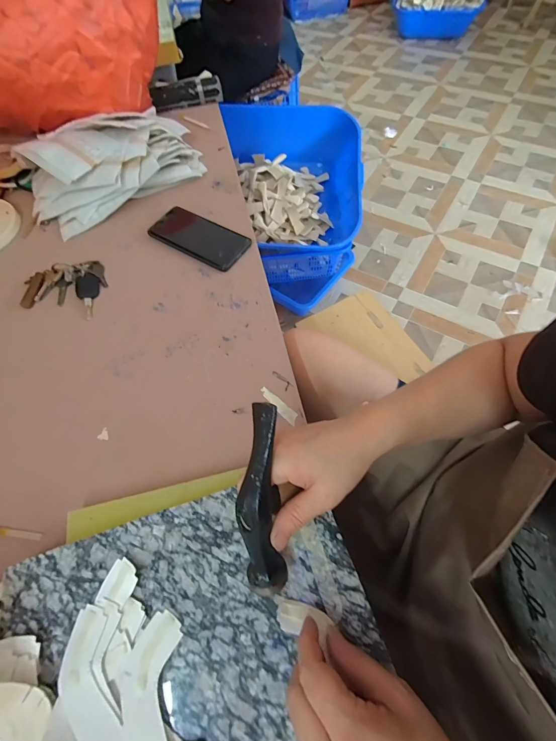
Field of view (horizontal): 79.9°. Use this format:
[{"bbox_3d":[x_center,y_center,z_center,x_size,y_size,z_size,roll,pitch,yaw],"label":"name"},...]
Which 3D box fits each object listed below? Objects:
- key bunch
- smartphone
[{"bbox_3d":[-0.325,-0.134,0.503,0.123,0.018,0.095,8,64,6],"label":"key bunch"},{"bbox_3d":[-0.126,-0.216,0.536,0.162,0.015,0.074,30,68,16],"label":"smartphone"}]

